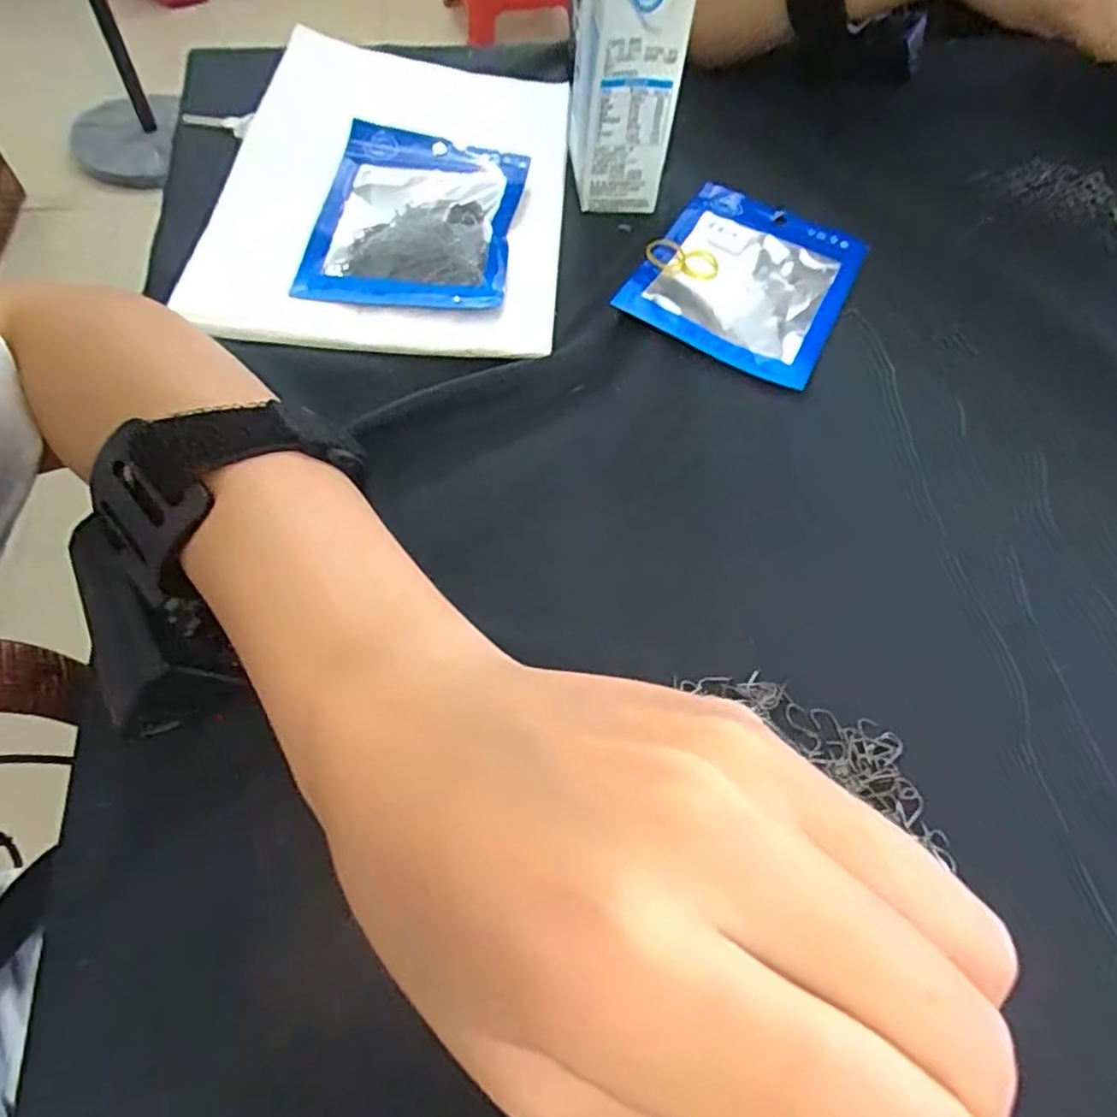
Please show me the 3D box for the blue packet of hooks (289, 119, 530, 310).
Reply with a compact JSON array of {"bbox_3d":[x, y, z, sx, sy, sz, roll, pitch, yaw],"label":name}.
[{"bbox_3d":[-0.070,-0.174,0.342,0.095,0.014,0.130,4,59,-3],"label":"blue packet of hooks"}]

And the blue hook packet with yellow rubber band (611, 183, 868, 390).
[{"bbox_3d":[0.098,-0.144,0.348,0.097,0.015,0.139,25,60,10],"label":"blue hook packet with yellow rubber band"}]

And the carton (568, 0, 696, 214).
[{"bbox_3d":[0.034,-0.238,0.338,0.050,0.110,0.057,5,59,-2],"label":"carton"}]

